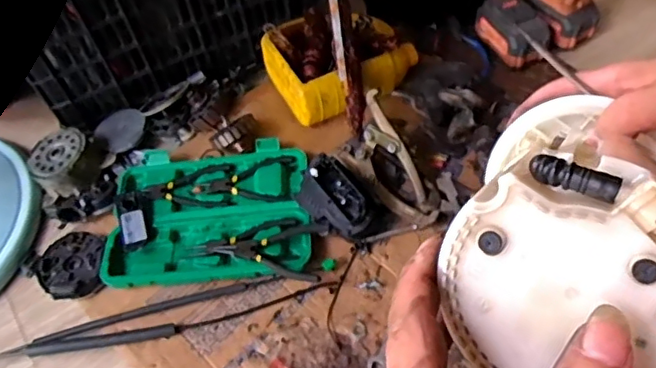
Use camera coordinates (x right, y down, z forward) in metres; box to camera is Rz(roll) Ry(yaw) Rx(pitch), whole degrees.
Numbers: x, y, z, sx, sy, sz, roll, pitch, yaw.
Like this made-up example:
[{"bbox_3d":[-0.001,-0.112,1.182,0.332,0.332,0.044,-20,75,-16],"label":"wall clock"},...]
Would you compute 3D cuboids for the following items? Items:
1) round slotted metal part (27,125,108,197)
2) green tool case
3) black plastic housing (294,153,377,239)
[{"bbox_3d":[-0.422,-0.045,0.927,0.112,0.042,0.110,-3,54,4],"label":"round slotted metal part"},{"bbox_3d":[-0.176,0.039,0.861,0.306,0.035,0.234,-2,54,4],"label":"green tool case"},{"bbox_3d":[0.013,0.016,0.817,0.089,0.068,0.130,-38,60,-19],"label":"black plastic housing"}]

